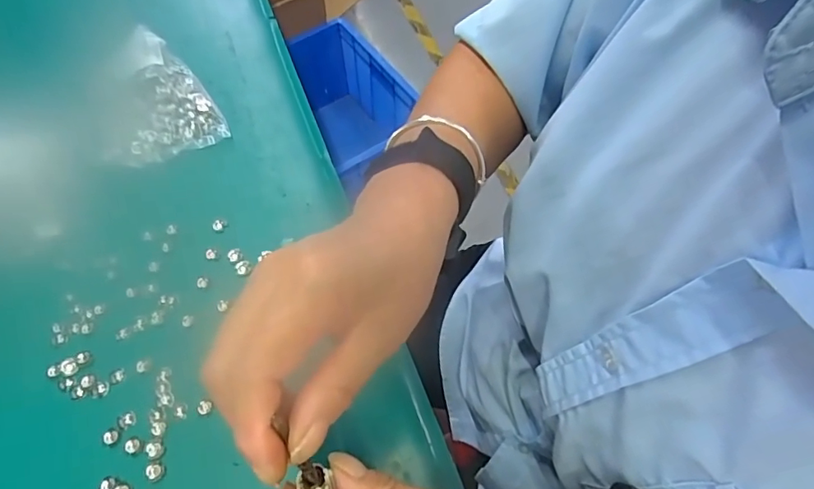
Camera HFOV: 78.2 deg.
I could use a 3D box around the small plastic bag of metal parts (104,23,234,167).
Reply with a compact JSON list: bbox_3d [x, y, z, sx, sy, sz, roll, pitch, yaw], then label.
[{"bbox_3d":[-0.199,-0.114,0.388,0.086,0.033,0.102,-24,64,-11],"label":"small plastic bag of metal parts"}]

